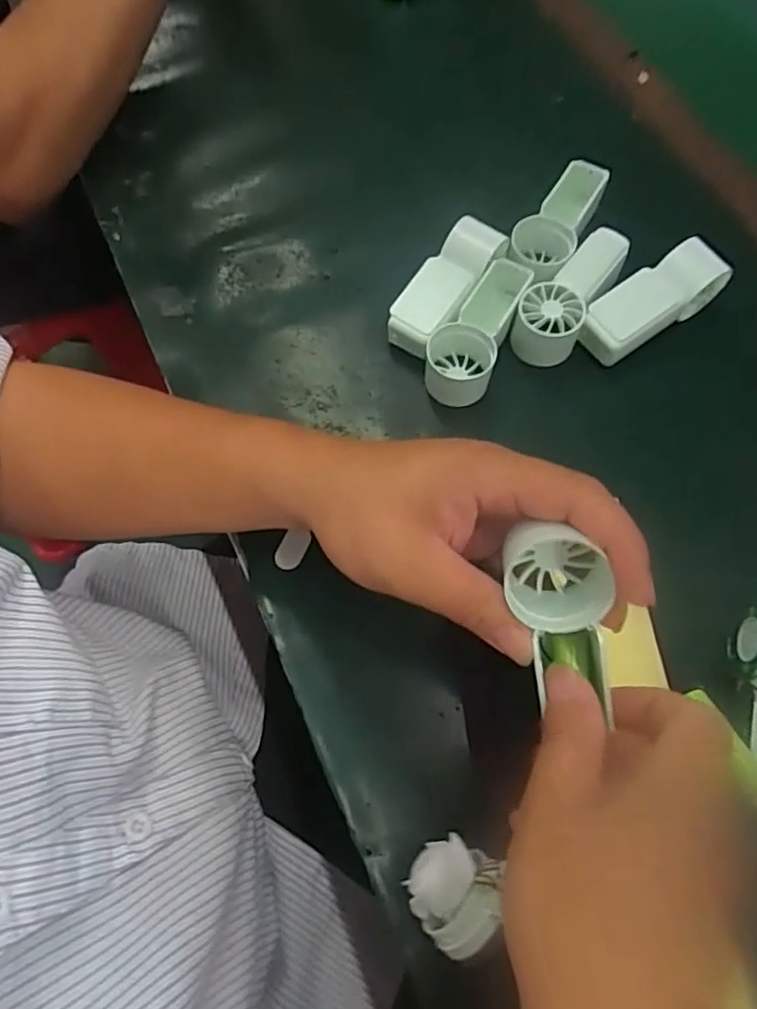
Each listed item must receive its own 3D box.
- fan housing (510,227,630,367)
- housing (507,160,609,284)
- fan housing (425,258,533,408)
[{"bbox_3d":[0.118,-0.129,0.393,0.038,0.033,0.091,31,71,13],"label":"fan housing"},{"bbox_3d":[0.114,-0.179,0.412,0.038,0.025,0.104,25,69,11],"label":"housing"},{"bbox_3d":[0.061,-0.107,0.385,0.040,0.034,0.094,27,83,11],"label":"fan housing"}]

